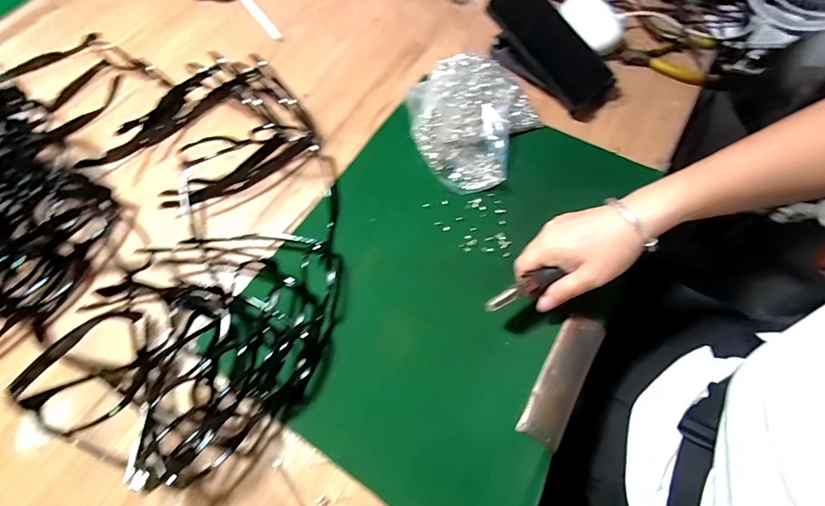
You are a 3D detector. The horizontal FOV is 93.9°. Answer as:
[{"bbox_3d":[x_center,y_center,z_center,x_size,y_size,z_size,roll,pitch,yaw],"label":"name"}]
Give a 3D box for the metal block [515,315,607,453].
[{"bbox_3d":[0.134,0.109,0.341,0.037,0.009,0.117,29,69,12],"label":"metal block"}]

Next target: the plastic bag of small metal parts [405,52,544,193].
[{"bbox_3d":[0.070,-0.153,0.446,0.146,0.038,0.155,-30,69,-13],"label":"plastic bag of small metal parts"}]

